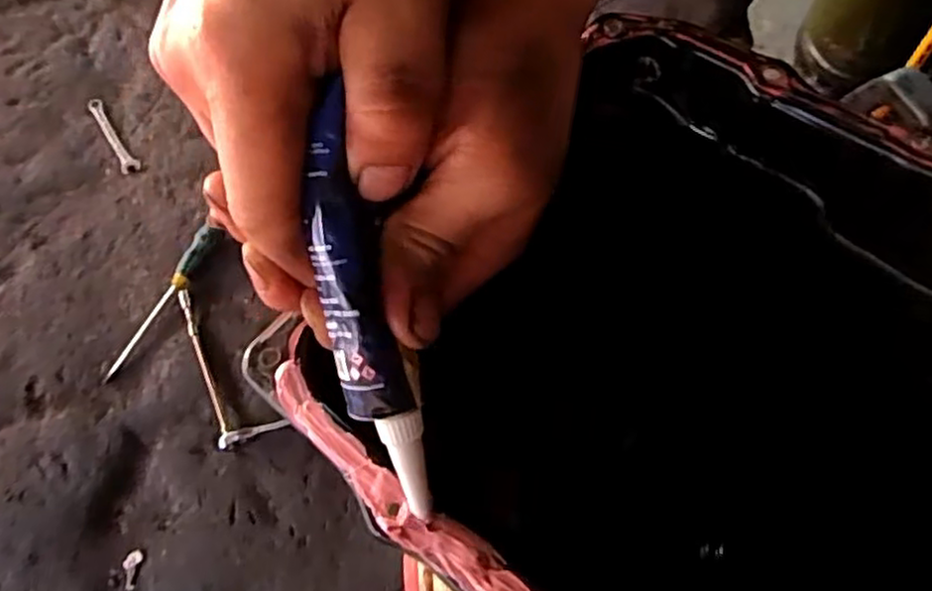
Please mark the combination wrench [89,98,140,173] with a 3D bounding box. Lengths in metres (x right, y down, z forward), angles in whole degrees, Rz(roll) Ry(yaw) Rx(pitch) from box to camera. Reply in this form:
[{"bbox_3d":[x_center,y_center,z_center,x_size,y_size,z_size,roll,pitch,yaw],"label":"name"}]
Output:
[{"bbox_3d":[-0.534,-0.243,1.055,0.024,0.008,0.160,-31,67,-11],"label":"combination wrench"}]

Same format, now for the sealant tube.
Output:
[{"bbox_3d":[-0.030,0.009,0.204,0.020,0.014,0.130,-12,109,-2],"label":"sealant tube"}]

